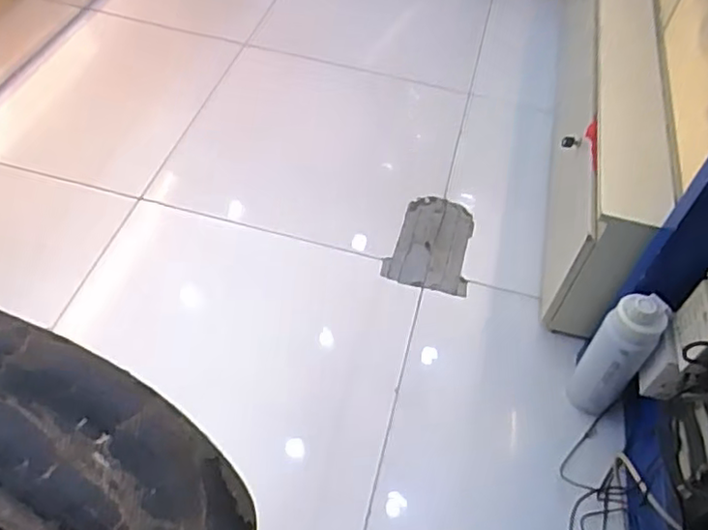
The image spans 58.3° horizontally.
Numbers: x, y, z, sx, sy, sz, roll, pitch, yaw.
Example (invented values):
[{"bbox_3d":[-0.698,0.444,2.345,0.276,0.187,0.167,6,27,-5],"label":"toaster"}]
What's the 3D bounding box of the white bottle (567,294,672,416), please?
[{"bbox_3d":[0.415,0.143,1.007,0.084,0.260,0.065,37,57,22],"label":"white bottle"}]

